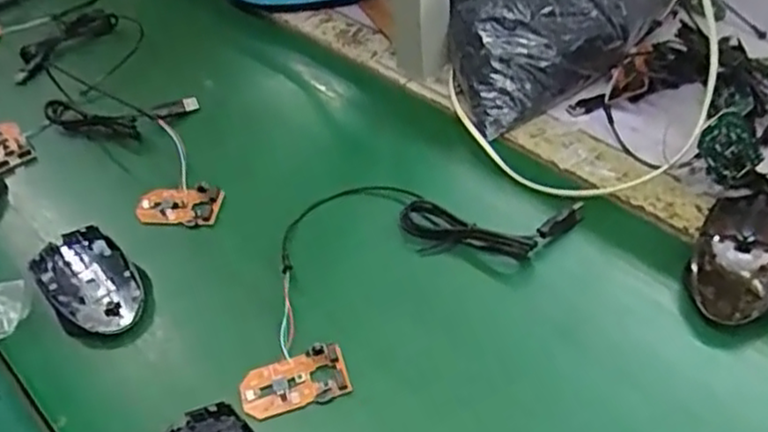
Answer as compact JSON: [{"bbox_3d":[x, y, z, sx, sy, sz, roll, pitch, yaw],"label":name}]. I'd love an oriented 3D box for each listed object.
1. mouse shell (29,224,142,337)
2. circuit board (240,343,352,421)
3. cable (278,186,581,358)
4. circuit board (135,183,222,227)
[{"bbox_3d":[-0.224,0.047,0.522,0.060,0.017,0.109,-35,53,-23],"label":"mouse shell"},{"bbox_3d":[-0.058,0.107,0.445,0.068,0.011,0.034,-14,47,-6],"label":"circuit board"},{"bbox_3d":[0.018,0.004,0.519,0.234,0.020,0.126,-20,48,-11],"label":"cable"},{"bbox_3d":[-0.169,-0.008,0.566,0.069,0.011,0.035,-2,47,5],"label":"circuit board"}]

